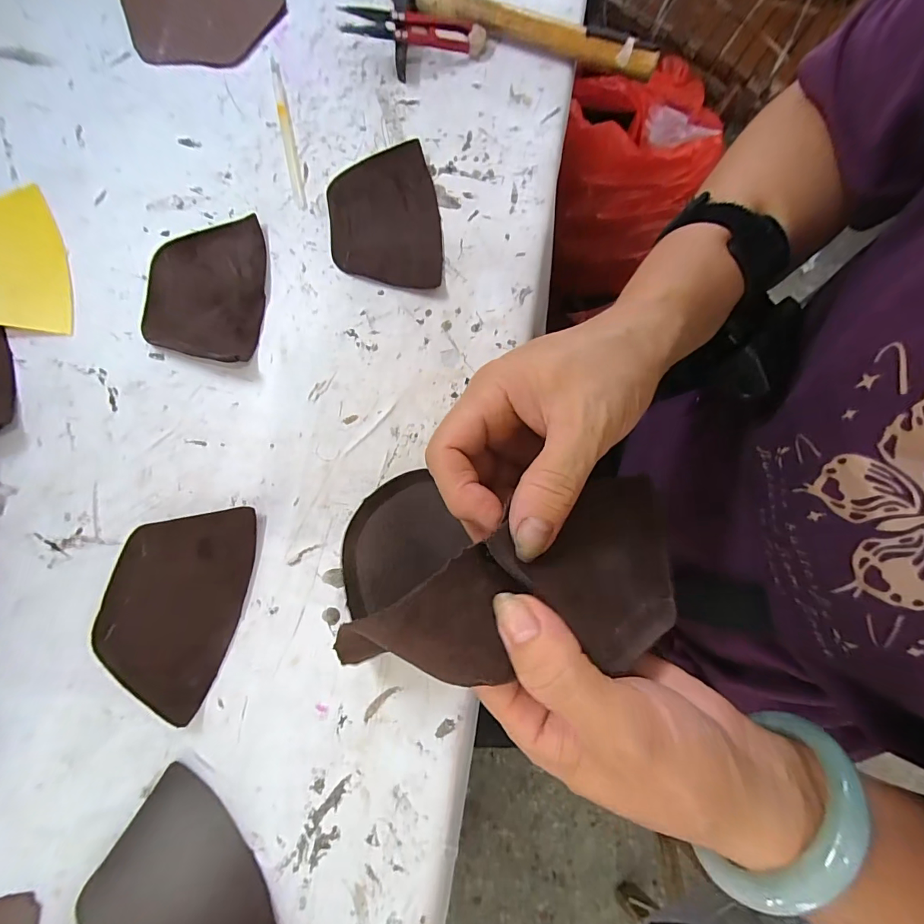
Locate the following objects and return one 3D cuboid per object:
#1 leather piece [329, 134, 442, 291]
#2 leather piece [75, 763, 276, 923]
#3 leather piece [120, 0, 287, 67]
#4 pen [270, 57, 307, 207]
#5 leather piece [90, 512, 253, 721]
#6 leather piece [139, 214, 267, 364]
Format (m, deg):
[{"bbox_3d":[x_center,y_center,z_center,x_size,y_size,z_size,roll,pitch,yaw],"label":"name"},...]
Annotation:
[{"bbox_3d":[-0.052,-0.164,0.292,0.071,0.005,0.101,-6,80,-6],"label":"leather piece"},{"bbox_3d":[-0.136,0.215,0.204,0.076,0.018,0.100,-44,82,-9],"label":"leather piece"},{"bbox_3d":[-0.197,-0.337,0.329,0.116,0.006,0.088,3,75,-4],"label":"leather piece"},{"bbox_3d":[-0.126,-0.238,0.311,0.008,0.004,0.129,-13,79,-4],"label":"pen"},{"bbox_3d":[-0.159,0.077,0.239,0.071,0.008,0.106,9,78,0],"label":"leather piece"},{"bbox_3d":[-0.164,-0.110,0.277,0.069,0.012,0.101,-1,78,-2],"label":"leather piece"}]

